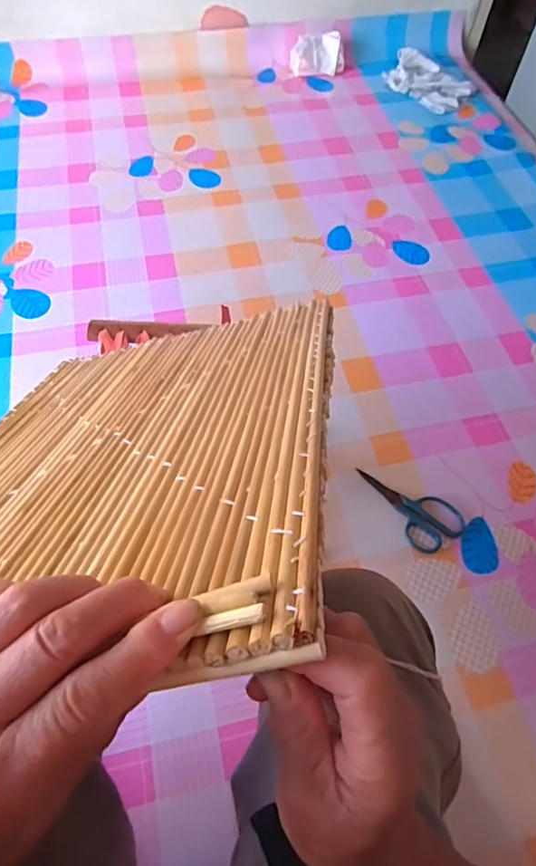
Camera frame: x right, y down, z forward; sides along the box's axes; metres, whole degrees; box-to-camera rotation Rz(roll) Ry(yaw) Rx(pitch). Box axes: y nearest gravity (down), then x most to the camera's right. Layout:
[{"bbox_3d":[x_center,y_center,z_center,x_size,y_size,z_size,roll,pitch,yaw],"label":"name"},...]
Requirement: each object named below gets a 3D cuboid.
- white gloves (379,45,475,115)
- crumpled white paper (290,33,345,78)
[{"bbox_3d":[0.432,-0.981,1.445,0.165,0.034,0.281,-30,65,-17],"label":"white gloves"},{"bbox_3d":[0.140,-1.056,1.457,0.140,0.097,0.102,27,61,14],"label":"crumpled white paper"}]

